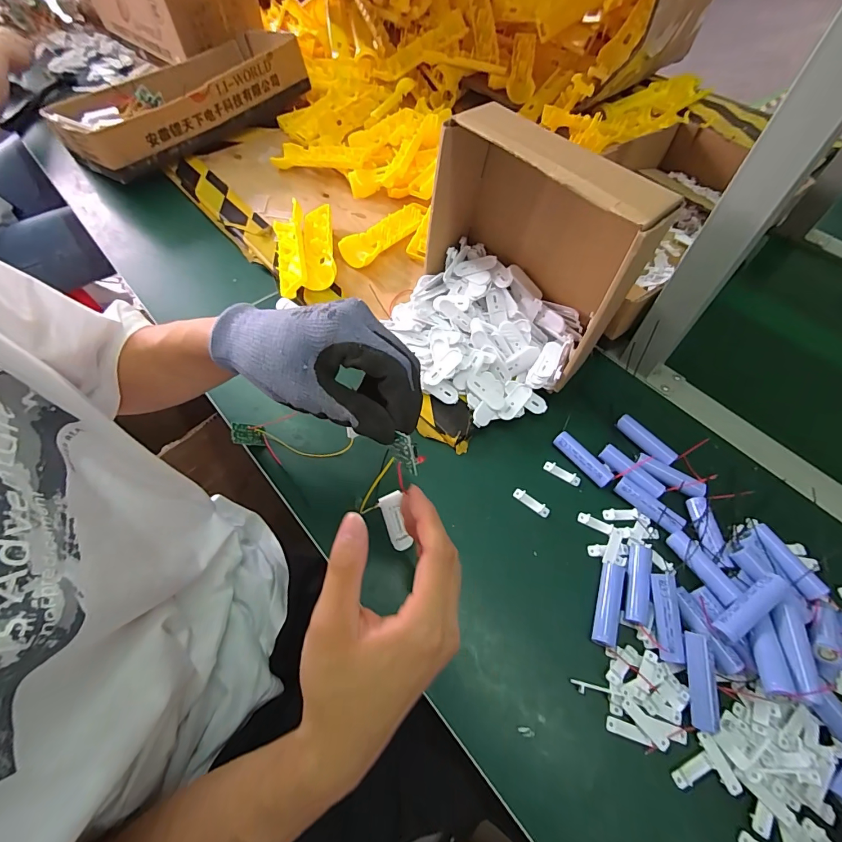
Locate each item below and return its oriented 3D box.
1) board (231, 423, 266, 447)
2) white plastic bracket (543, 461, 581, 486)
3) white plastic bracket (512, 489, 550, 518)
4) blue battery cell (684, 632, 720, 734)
[{"bbox_3d":[-0.181,0.014,0.432,0.034,0.004,0.024,10,63,-38],"label":"board"},{"bbox_3d":[0.144,0.053,0.420,0.038,0.004,0.012,30,62,16],"label":"white plastic bracket"},{"bbox_3d":[0.108,0.079,0.402,0.039,0.004,0.010,35,63,19],"label":"white plastic bracket"},{"bbox_3d":[0.211,0.196,0.311,0.015,0.012,0.063,6,70,2],"label":"blue battery cell"}]

